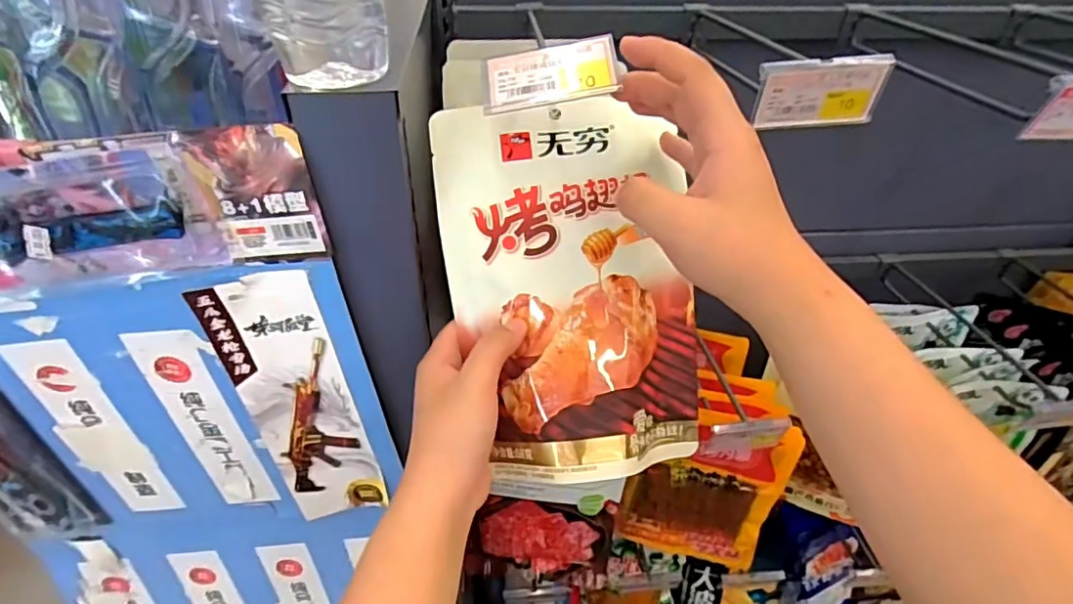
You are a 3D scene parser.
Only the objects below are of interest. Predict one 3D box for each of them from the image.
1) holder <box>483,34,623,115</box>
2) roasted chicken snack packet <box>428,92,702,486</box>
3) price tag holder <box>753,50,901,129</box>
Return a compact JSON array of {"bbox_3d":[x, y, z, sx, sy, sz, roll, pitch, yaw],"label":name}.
[{"bbox_3d":[0.008,-0.132,0.337,0.076,0.005,0.039,-9,73,4],"label":"holder"},{"bbox_3d":[0.022,-0.010,0.380,0.154,0.240,0.025,-7,-4,-4],"label":"roasted chicken snack packet"},{"bbox_3d":[0.183,-0.134,0.376,0.078,0.050,0.006,-4,50,3],"label":"price tag holder"}]

